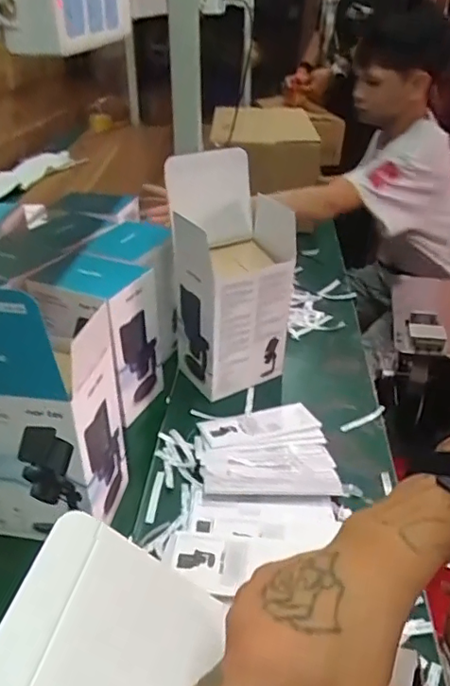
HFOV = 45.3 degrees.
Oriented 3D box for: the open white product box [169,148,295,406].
[{"bbox_3d":[0.009,-0.108,0.896,0.171,0.370,0.155,-20,37,-30],"label":"open white product box"}]

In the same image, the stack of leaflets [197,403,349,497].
[{"bbox_3d":[0.059,0.152,0.796,0.190,0.037,0.212,-3,32,-6],"label":"stack of leaflets"}]

